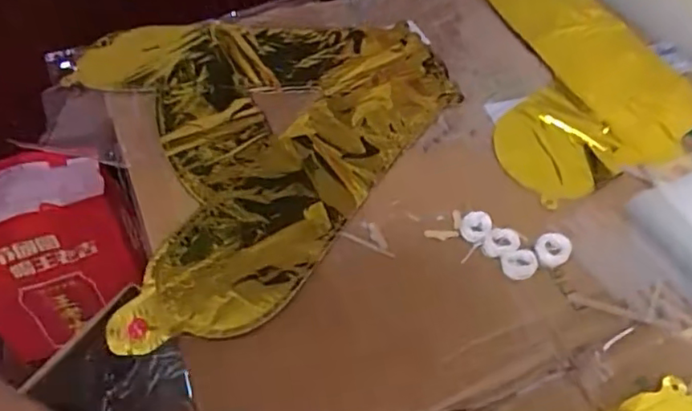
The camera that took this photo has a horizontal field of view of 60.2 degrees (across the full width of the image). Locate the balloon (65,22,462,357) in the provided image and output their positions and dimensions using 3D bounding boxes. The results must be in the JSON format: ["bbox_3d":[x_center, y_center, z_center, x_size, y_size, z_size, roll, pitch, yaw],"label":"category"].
[{"bbox_3d":[-0.064,-0.075,0.567,0.339,0.035,0.378,-17,54,-13],"label":"balloon"}]

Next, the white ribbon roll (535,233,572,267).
[{"bbox_3d":[0.163,0.035,0.473,0.027,0.009,0.030,27,57,19],"label":"white ribbon roll"}]

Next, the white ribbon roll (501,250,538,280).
[{"bbox_3d":[0.135,0.045,0.461,0.027,0.004,0.022,-11,53,-9],"label":"white ribbon roll"}]

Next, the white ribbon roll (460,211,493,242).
[{"bbox_3d":[0.105,0.017,0.485,0.025,0.007,0.026,0,52,0],"label":"white ribbon roll"}]

